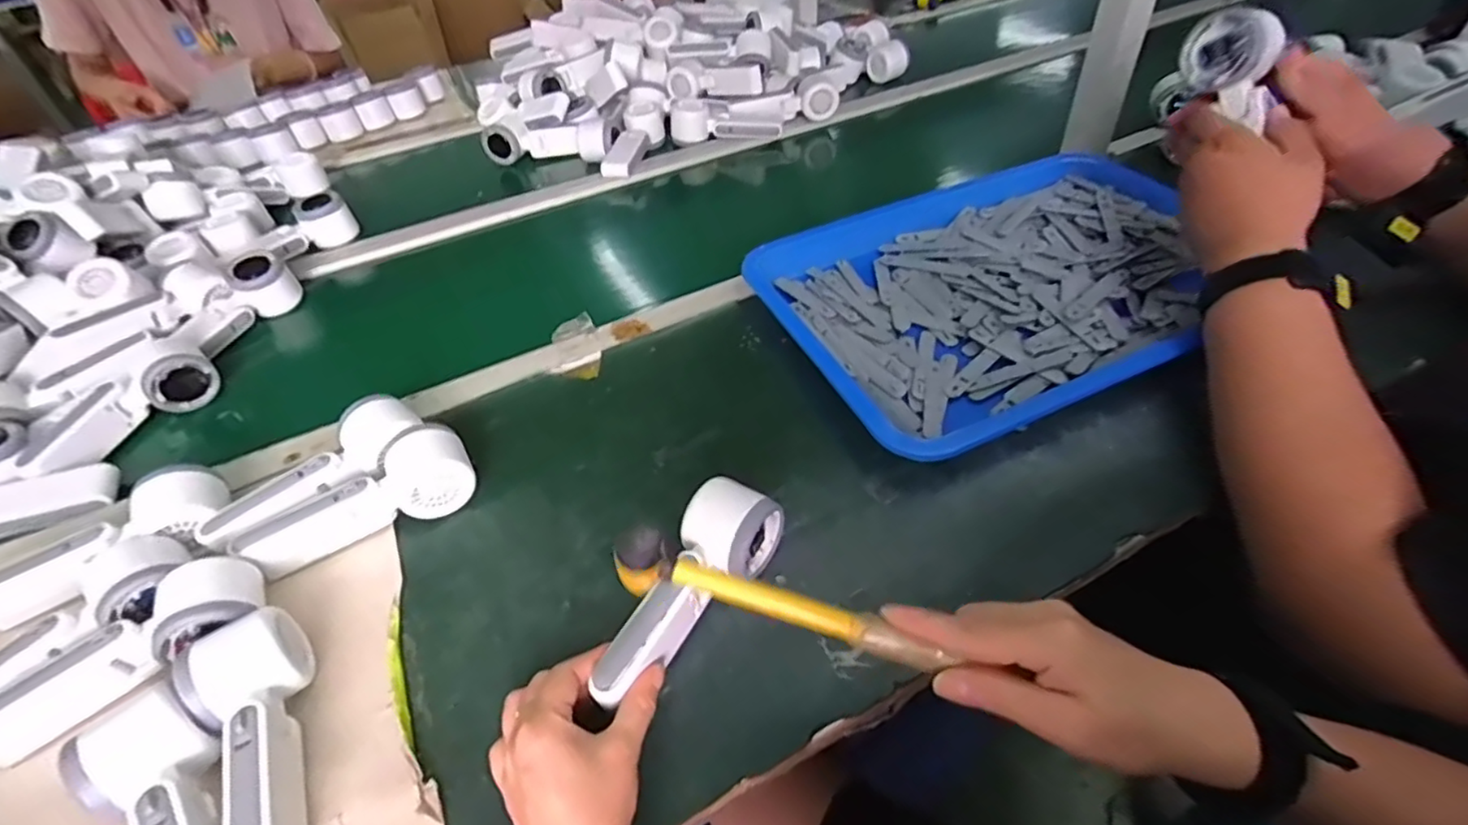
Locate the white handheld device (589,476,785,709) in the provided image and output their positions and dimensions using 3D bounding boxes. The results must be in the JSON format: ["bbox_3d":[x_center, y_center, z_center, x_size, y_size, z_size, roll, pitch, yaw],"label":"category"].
[{"bbox_3d":[-0.035,0.114,0.420,0.059,0.042,0.164,25,49,25],"label":"white handheld device"}]

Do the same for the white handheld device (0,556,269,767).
[{"bbox_3d":[-0.399,0.160,0.416,0.166,0.049,0.059,-28,52,-19],"label":"white handheld device"}]

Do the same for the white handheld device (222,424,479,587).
[{"bbox_3d":[-0.283,0.071,0.487,0.164,0.048,0.066,-32,53,-22],"label":"white handheld device"}]

